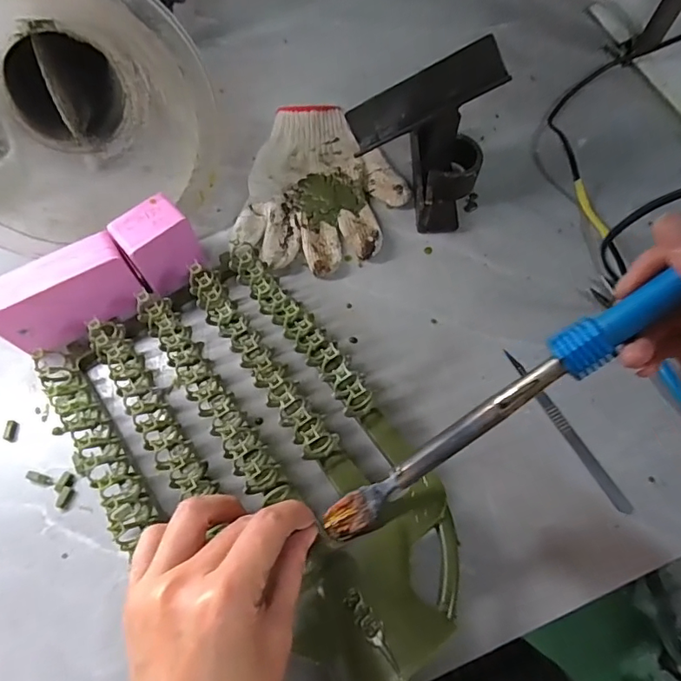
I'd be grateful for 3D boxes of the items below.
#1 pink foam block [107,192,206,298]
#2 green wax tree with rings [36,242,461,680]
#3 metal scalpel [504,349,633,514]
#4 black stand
[{"bbox_3d":[-0.152,-0.078,0.428,0.054,0.072,0.041,-36,69,-15],"label":"pink foam block"},{"bbox_3d":[-0.066,0.074,0.352,0.194,0.076,0.329,-34,68,-14],"label":"green wax tree with rings"},{"bbox_3d":[0.175,0.067,0.390,0.012,0.004,0.143,-26,66,-11],"label":"metal scalpel"},{"bbox_3d":[0.072,-0.171,0.444,0.125,0.119,0.096,0,64,1],"label":"black stand"}]

